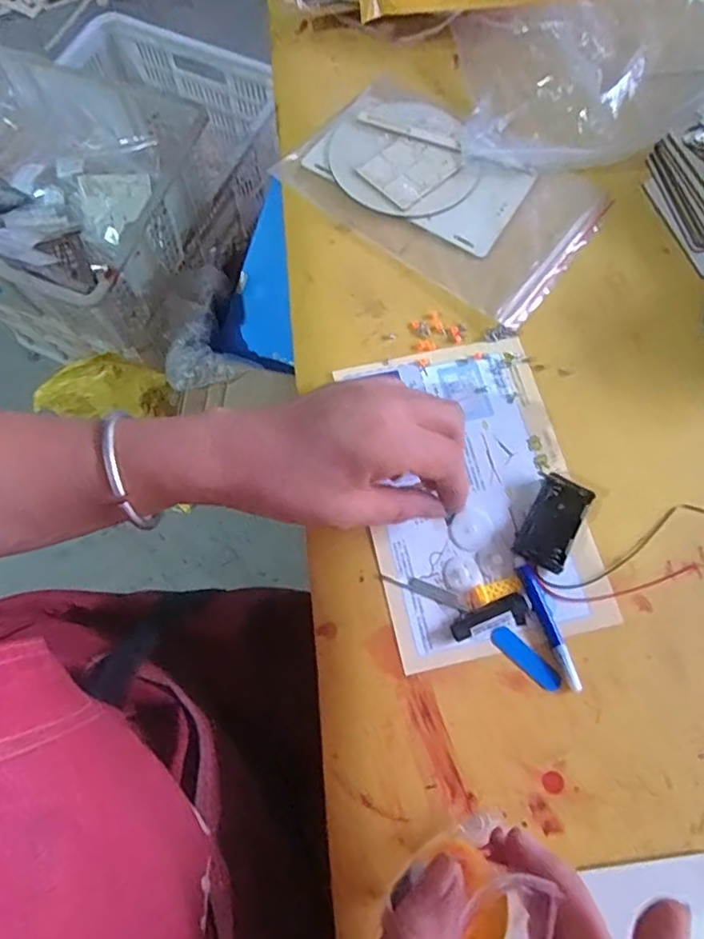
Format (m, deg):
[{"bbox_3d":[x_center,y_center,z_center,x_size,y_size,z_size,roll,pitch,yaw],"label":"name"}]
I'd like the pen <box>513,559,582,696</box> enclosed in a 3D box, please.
[{"bbox_3d":[0.119,0.093,0.349,0.008,0.005,0.081,-19,73,-6],"label":"pen"}]

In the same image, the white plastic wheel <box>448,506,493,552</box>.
[{"bbox_3d":[0.077,0.039,0.370,0.028,0.004,0.025,-36,75,-11],"label":"white plastic wheel"}]

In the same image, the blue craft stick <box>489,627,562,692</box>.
[{"bbox_3d":[0.105,0.113,0.344,0.047,0.004,0.013,40,76,12],"label":"blue craft stick"}]

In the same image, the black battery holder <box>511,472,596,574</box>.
[{"bbox_3d":[0.129,0.033,0.366,0.032,0.012,0.058,30,74,10],"label":"black battery holder"}]

